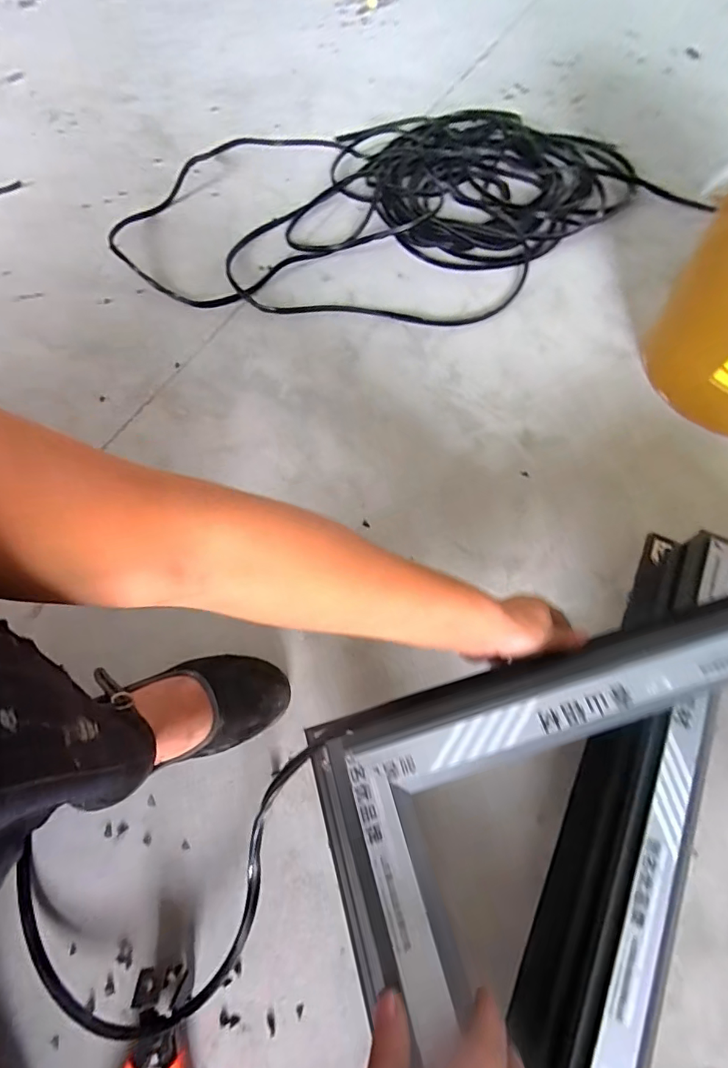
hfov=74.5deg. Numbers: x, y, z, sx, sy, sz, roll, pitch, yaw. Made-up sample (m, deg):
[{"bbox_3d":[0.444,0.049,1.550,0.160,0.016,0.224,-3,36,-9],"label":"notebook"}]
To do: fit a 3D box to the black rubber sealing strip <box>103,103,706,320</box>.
[{"bbox_3d":[0.062,-0.603,0.868,0.978,0.041,0.569,-6,64,-1],"label":"black rubber sealing strip"}]

